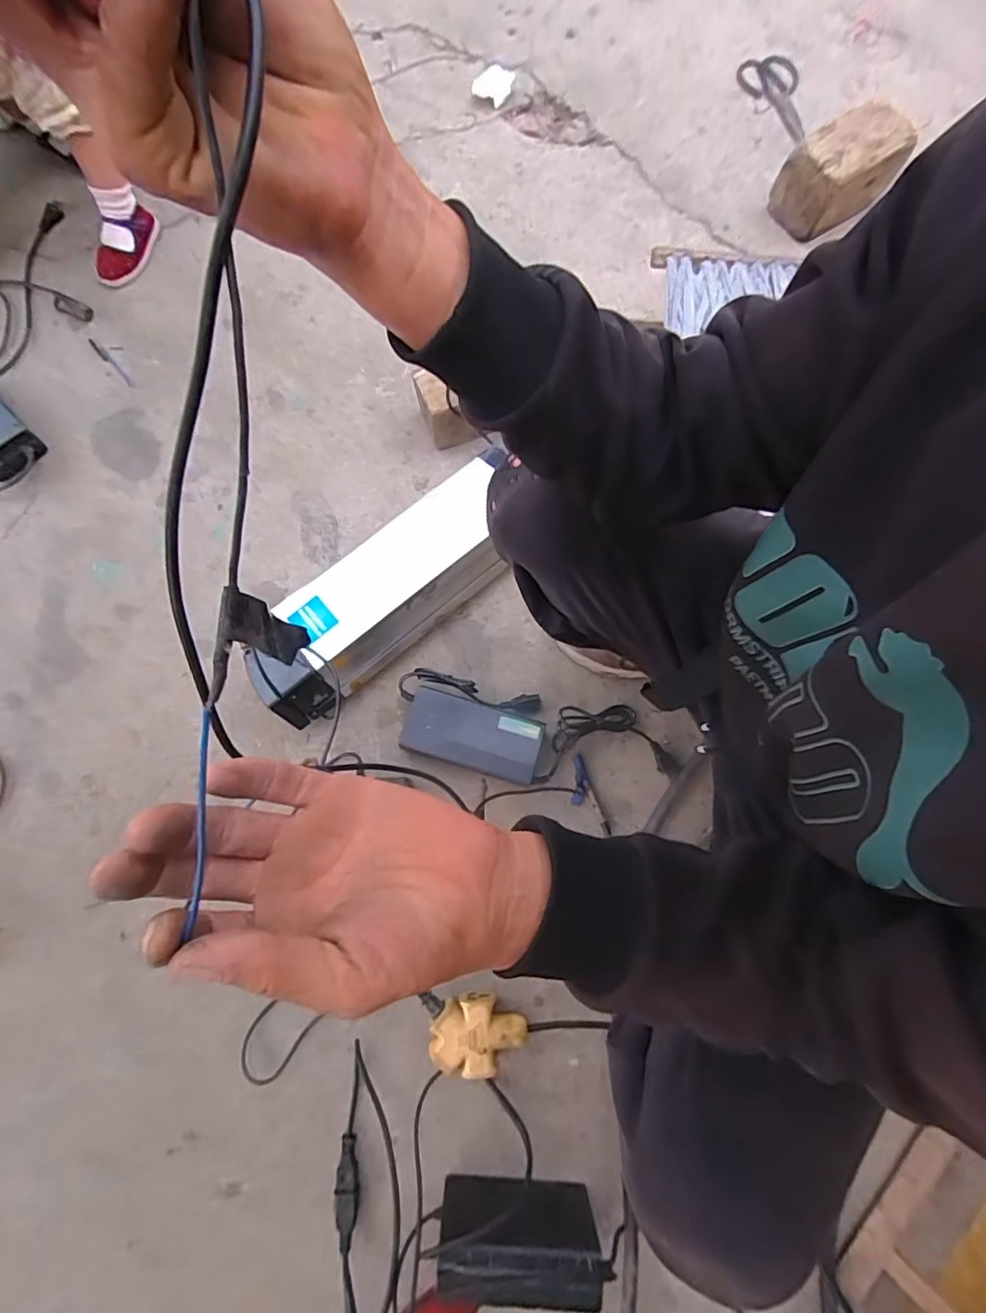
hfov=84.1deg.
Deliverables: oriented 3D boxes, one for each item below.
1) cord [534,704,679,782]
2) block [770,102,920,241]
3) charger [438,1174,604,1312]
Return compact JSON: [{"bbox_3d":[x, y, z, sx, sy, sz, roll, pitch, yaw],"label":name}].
[{"bbox_3d":[0.155,0.117,0.755,0.190,0.025,0.098,-3,77,-1],"label":"cord"},{"bbox_3d":[0.601,-0.835,0.945,0.193,0.118,0.110,-29,81,-8],"label":"block"},{"bbox_3d":[0.026,0.626,0.594,0.169,0.103,0.057,8,76,1],"label":"charger"}]

